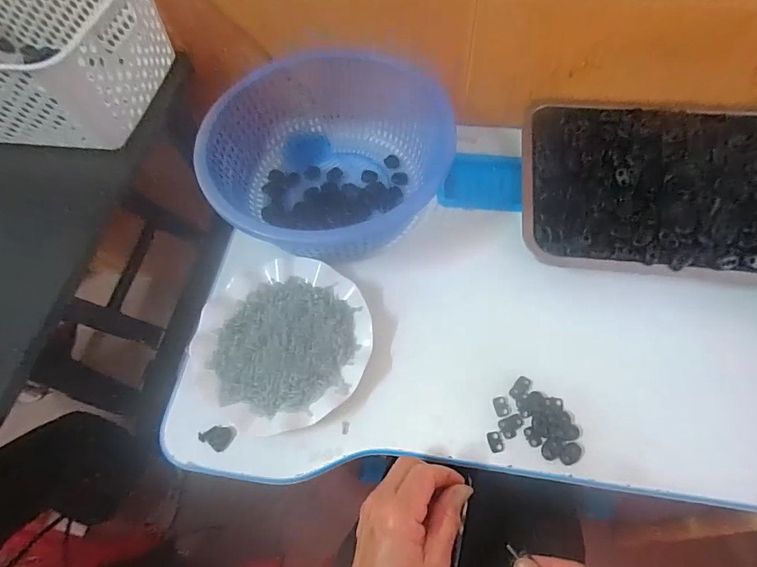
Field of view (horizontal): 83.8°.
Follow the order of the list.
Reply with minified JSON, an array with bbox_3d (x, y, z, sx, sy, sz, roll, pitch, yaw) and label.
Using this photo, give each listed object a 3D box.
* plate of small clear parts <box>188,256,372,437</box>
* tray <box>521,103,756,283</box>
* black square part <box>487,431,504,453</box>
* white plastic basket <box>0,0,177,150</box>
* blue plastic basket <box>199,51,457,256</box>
[{"bbox_3d":[-0.102,0.058,0.442,0.182,0.038,0.182,-1,62,3],"label":"plate of small clear parts"},{"bbox_3d":[0.321,-0.113,0.462,0.310,0.052,0.230,8,63,7],"label":"tray"},{"bbox_3d":[0.110,0.149,0.396,0.013,0.004,0.019,-11,62,-2],"label":"black square part"},{"bbox_3d":[-0.419,-0.270,0.486,0.318,0.108,0.205,6,63,6],"label":"white plastic basket"},{"bbox_3d":[-0.058,-0.145,0.508,0.263,0.102,0.253,11,64,9],"label":"blue plastic basket"}]

